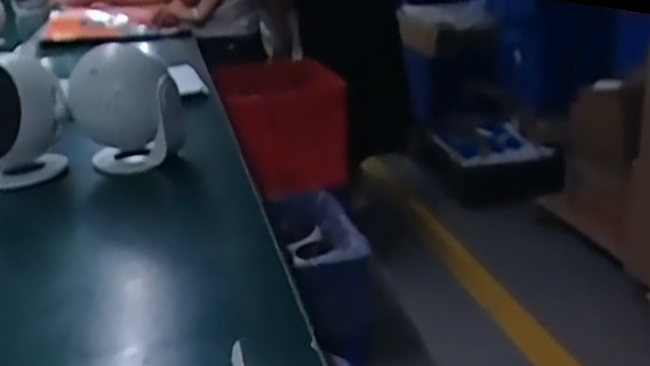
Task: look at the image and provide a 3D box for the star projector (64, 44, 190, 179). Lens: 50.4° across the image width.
[{"bbox_3d":[-0.211,-0.073,0.747,0.114,0.139,0.111,-8,21,-15],"label":"star projector"}]

